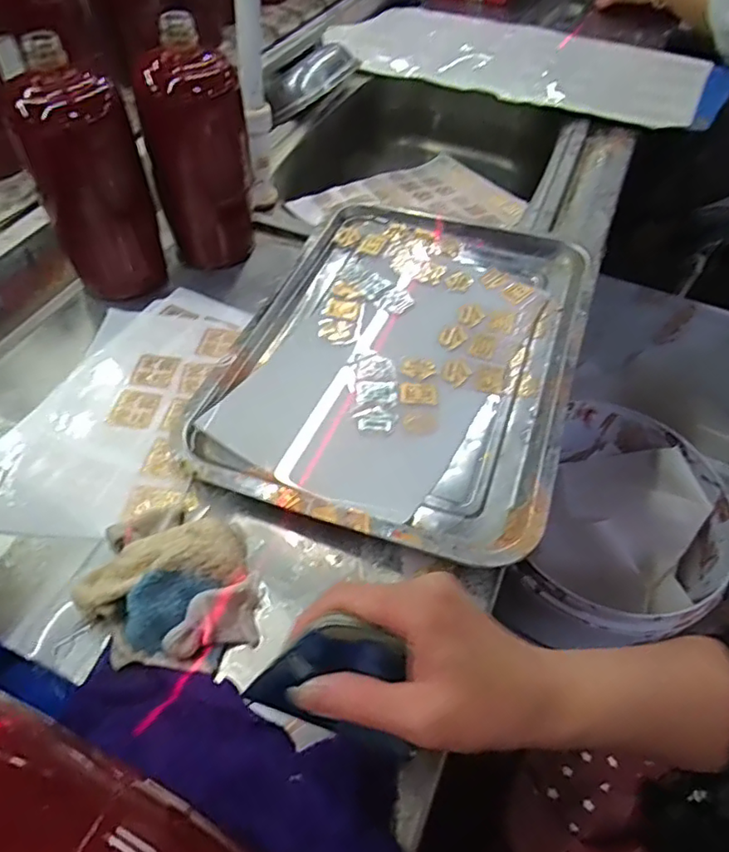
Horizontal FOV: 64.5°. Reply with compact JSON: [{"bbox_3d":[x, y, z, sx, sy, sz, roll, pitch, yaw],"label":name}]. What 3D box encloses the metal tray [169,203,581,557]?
[{"bbox_3d":[0.036,-0.072,0.467,0.249,0.029,0.351,18,54,10],"label":"metal tray"}]

